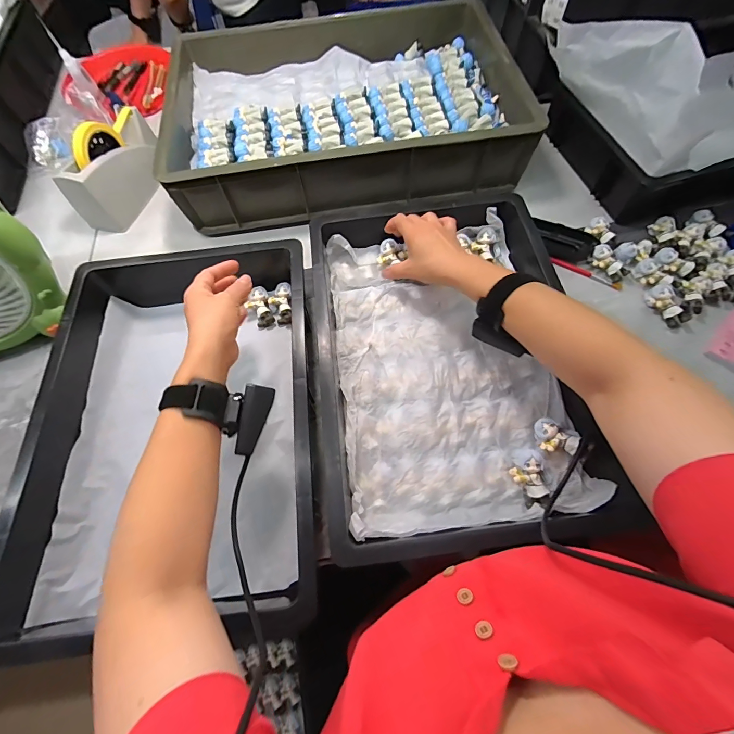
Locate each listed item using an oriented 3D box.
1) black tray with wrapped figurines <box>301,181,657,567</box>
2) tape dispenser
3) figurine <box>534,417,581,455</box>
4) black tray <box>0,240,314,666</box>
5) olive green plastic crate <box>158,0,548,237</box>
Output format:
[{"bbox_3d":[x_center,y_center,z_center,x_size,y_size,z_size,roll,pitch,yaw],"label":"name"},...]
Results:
[{"bbox_3d":[0.085,-0.017,0.454,0.305,0.061,0.437,-7,65,-1],"label":"black tray with wrapped figurines"},{"bbox_3d":[-0.444,-0.360,0.632,0.068,0.115,0.203,12,66,8],"label":"tape dispenser"},{"bbox_3d":[0.216,0.080,0.410,0.042,0.033,0.036,23,68,13],"label":"figurine"},{"bbox_3d":[-0.228,0.044,0.449,0.316,0.087,0.468,-6,65,0],"label":"black tray"},{"bbox_3d":[-0.051,-0.476,0.663,0.580,0.118,0.421,-9,65,-2],"label":"olive green plastic crate"}]

